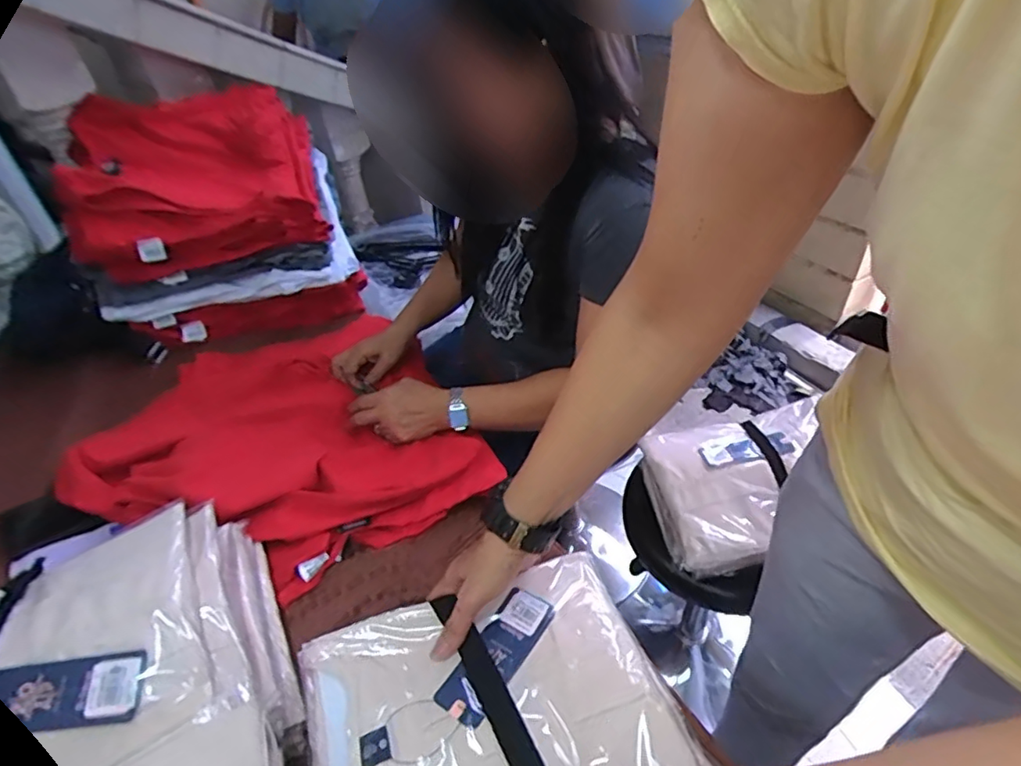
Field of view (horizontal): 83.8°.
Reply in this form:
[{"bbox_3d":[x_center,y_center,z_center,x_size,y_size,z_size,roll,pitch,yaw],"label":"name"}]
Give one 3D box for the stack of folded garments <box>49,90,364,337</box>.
[{"bbox_3d":[-0.555,-0.342,1.087,0.417,0.254,0.542,-18,44,-13],"label":"stack of folded garments"}]

